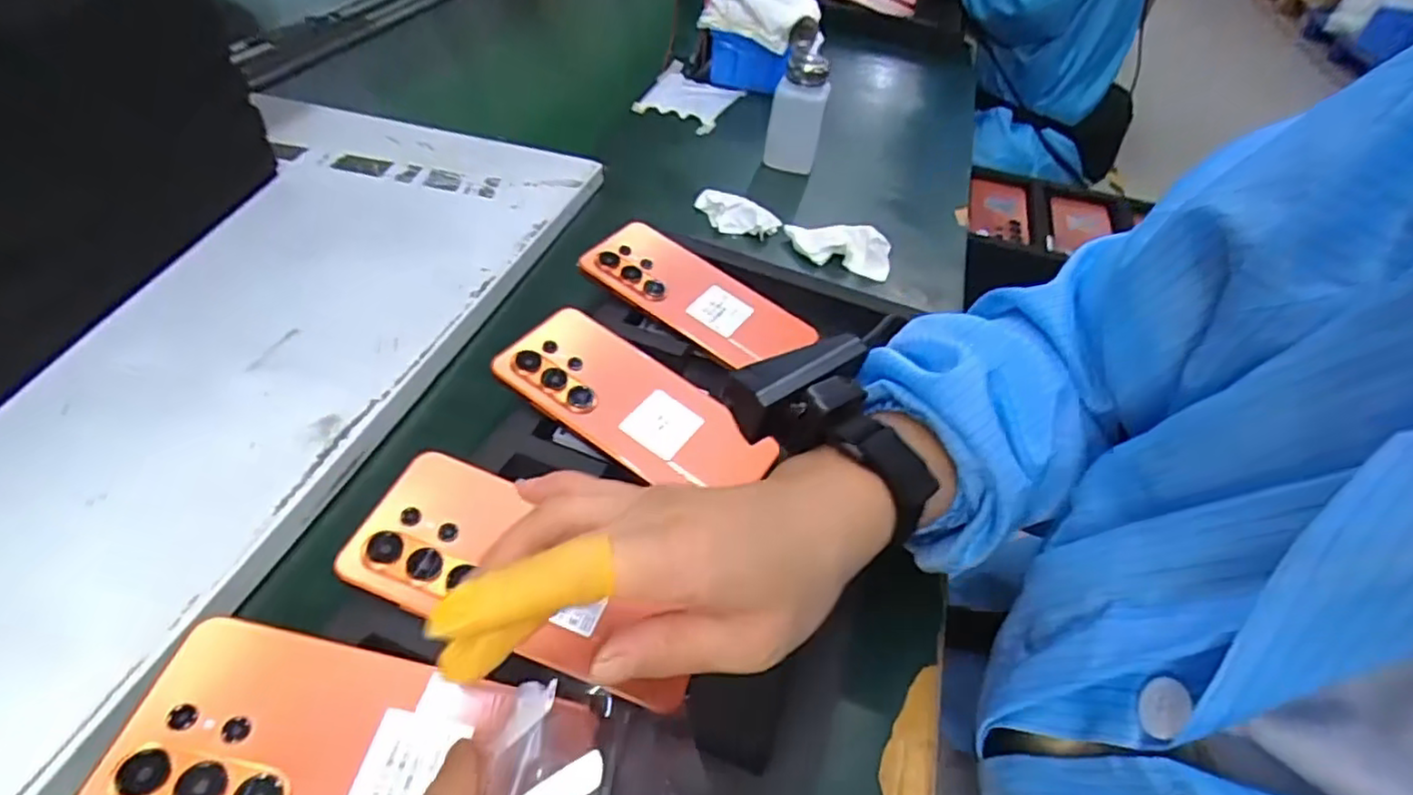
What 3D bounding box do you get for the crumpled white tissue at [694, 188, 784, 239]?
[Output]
[{"bbox_3d":[0.026,-0.166,0.611,0.079,0.026,0.034,17,48,9],"label":"crumpled white tissue"}]

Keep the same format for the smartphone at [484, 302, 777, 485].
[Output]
[{"bbox_3d":[-0.042,0.004,0.406,0.163,0.007,0.078,32,52,8],"label":"smartphone"}]

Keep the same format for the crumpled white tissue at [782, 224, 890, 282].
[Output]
[{"bbox_3d":[0.118,-0.135,0.590,0.092,0.029,0.042,16,48,8],"label":"crumpled white tissue"}]

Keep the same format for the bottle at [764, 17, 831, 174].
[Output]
[{"bbox_3d":[0.092,-0.289,0.668,0.051,0.139,0.051,13,47,5],"label":"bottle"}]

